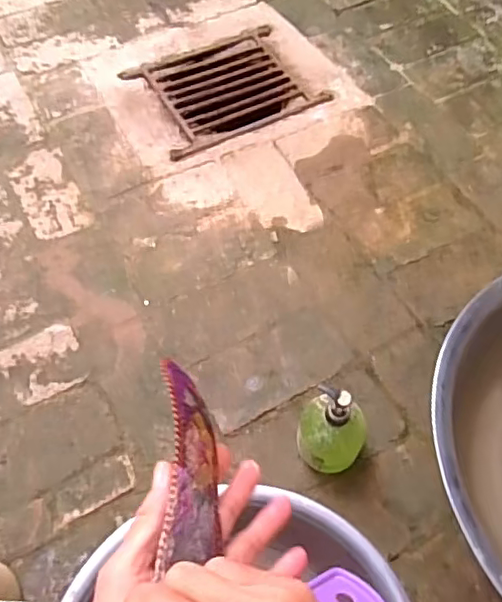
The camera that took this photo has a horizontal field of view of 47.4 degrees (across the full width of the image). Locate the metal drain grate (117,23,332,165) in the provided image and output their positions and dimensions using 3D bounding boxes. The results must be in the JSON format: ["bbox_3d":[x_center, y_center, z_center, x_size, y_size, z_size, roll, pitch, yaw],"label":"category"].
[{"bbox_3d":[-0.054,-0.434,1.159,0.326,0.018,0.261,-25,62,-16],"label":"metal drain grate"}]

